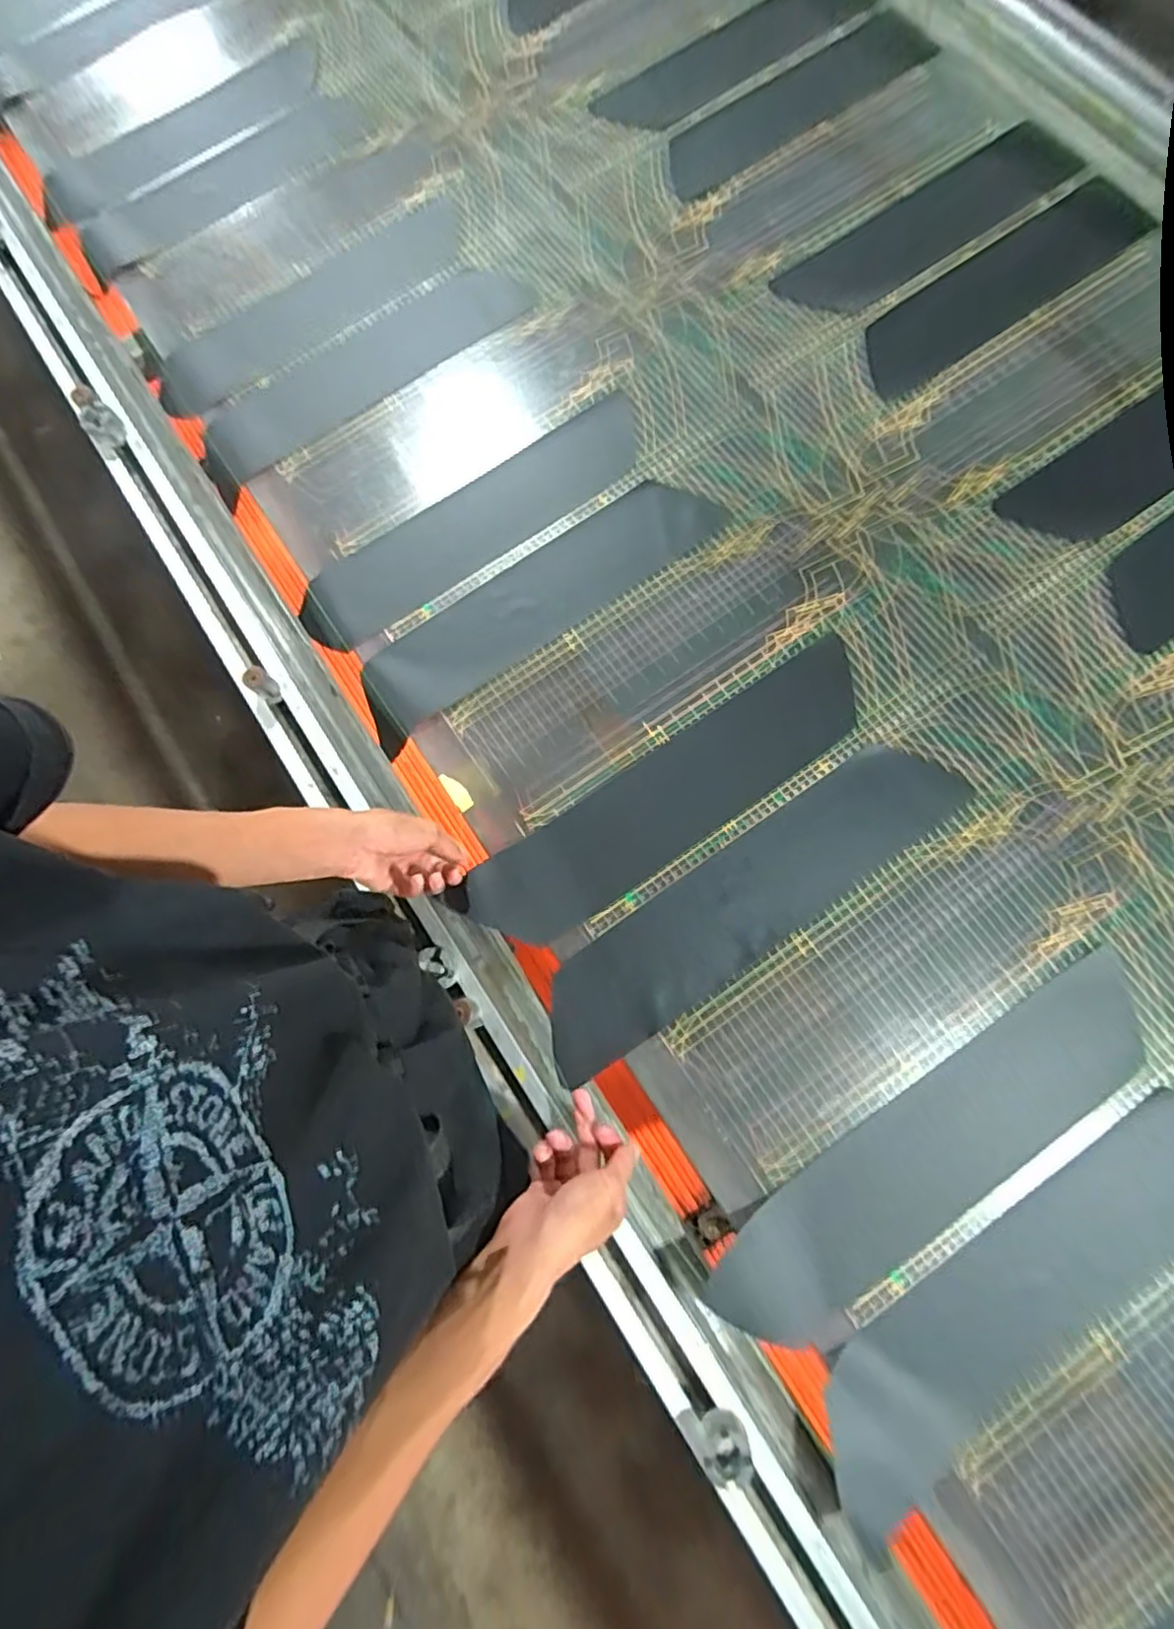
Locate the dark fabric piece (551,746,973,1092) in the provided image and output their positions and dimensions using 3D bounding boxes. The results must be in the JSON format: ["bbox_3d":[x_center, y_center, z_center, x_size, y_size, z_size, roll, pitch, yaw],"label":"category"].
[{"bbox_3d":[0.157,0.079,0.621,0.461,0.014,0.099,-33,75,-8],"label":"dark fabric piece"}]

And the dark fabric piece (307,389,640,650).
[{"bbox_3d":[-0.124,-0.332,0.728,0.441,0.007,0.099,-34,78,-6],"label":"dark fabric piece"}]

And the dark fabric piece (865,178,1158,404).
[{"bbox_3d":[0.508,-0.652,0.792,0.437,0.012,0.109,-35,78,-6],"label":"dark fabric piece"}]

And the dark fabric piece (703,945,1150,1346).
[{"bbox_3d":[0.317,0.289,0.558,0.445,0.029,0.106,-34,80,-6],"label":"dark fabric piece"}]

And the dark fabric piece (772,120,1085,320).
[{"bbox_3d":[0.434,-0.757,0.823,0.422,0.014,0.116,-36,78,-6],"label":"dark fabric piece"}]

